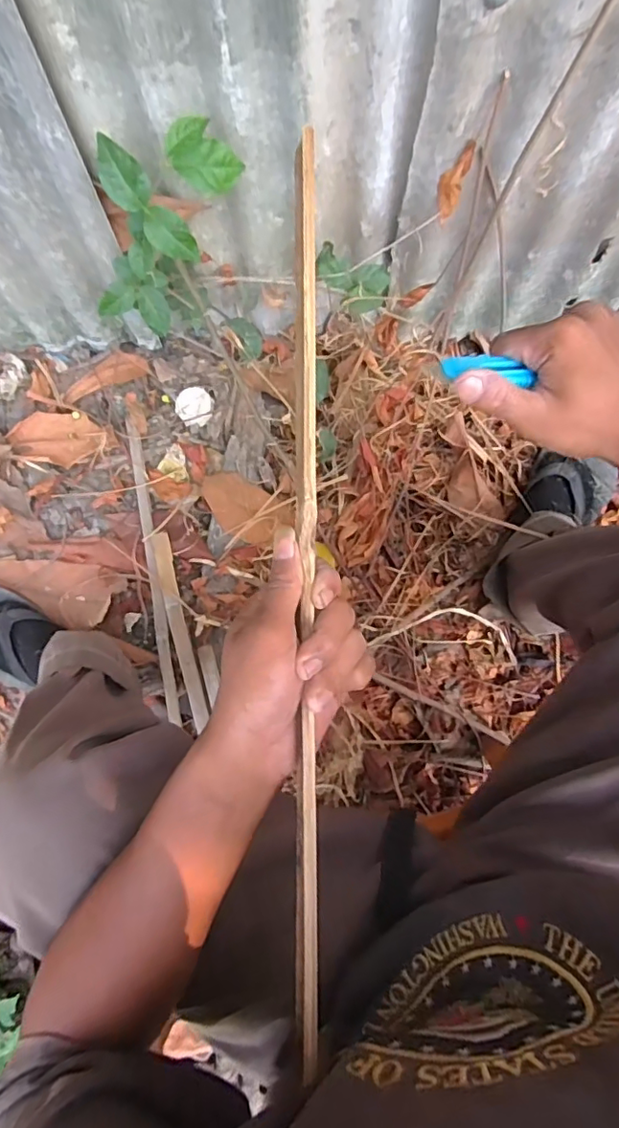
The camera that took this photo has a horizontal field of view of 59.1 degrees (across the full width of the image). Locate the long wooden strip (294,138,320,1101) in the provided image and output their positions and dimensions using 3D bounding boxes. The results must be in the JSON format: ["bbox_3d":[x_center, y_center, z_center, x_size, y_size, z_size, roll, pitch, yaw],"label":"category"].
[{"bbox_3d":[-0.001,-0.007,0.304,0.012,0.010,0.507,0,82,0],"label":"long wooden strip"}]

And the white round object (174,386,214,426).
[{"bbox_3d":[-0.175,-0.239,0.825,0.052,0.020,0.053,0,80,0],"label":"white round object"}]

